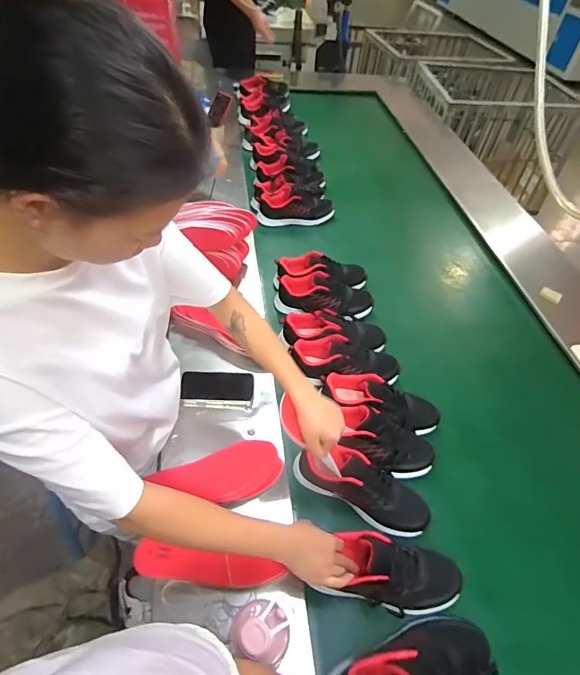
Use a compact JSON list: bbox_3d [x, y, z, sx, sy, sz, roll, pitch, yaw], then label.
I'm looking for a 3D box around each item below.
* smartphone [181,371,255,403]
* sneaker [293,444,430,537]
[{"bbox_3d":[-0.162,0.109,0.950,0.159,0.015,0.076,-1,58,2],"label":"smartphone"},{"bbox_3d":[0.136,0.272,0.776,0.261,0.081,0.092,26,52,17],"label":"sneaker"}]

